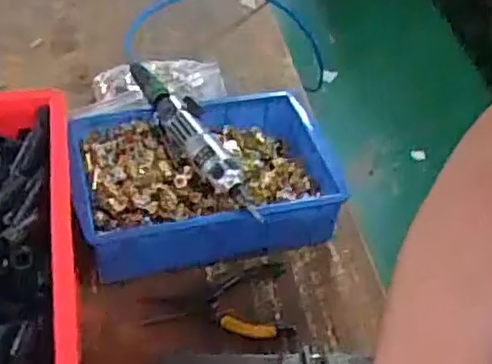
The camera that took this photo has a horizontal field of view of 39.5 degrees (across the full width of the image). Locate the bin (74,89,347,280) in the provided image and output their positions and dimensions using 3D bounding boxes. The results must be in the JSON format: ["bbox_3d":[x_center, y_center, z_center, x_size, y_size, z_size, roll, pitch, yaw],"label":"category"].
[{"bbox_3d":[-0.052,-0.007,0.831,0.302,0.088,0.217,-11,47,-14],"label":"bin"}]

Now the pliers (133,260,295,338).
[{"bbox_3d":[-0.025,0.137,0.726,0.162,0.016,0.089,-11,47,-14],"label":"pliers"}]

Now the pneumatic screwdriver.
[{"bbox_3d":[-0.060,-0.058,0.798,0.058,0.049,0.276,-20,49,-23],"label":"pneumatic screwdriver"}]

